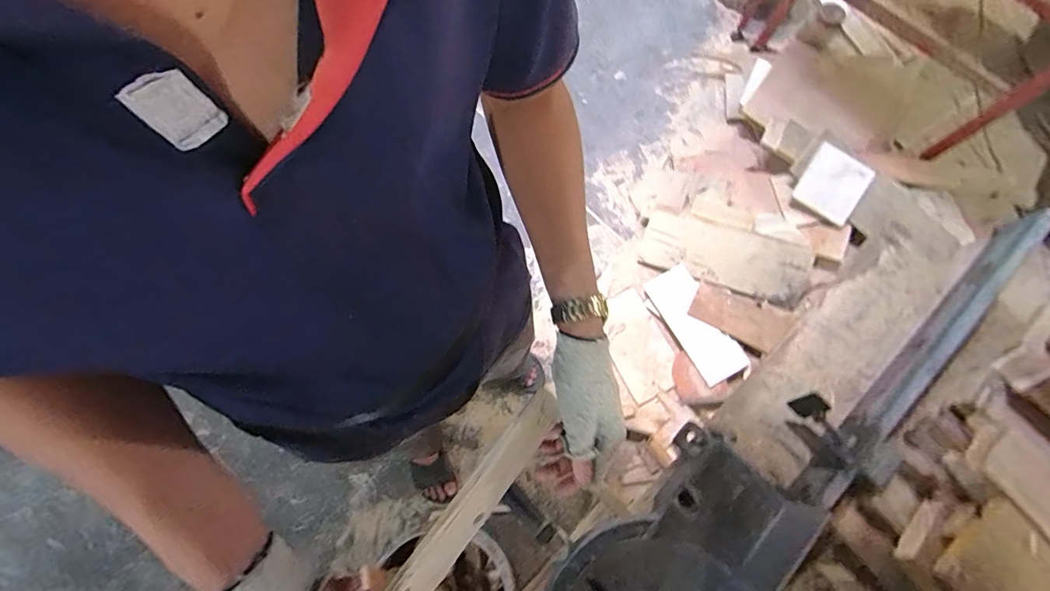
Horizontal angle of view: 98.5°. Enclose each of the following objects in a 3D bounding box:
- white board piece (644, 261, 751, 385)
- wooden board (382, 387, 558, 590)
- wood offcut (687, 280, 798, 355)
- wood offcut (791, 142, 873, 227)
[{"bbox_3d":[0.506,0.082,1.353,0.137,0.012,0.354,-31,70,9],"label":"white board piece"},{"bbox_3d":[-0.116,0.274,0.393,0.035,0.035,0.456,37,73,10],"label":"wooden board"},{"bbox_3d":[0.646,0.068,1.360,0.282,0.030,0.145,22,80,14],"label":"wood offcut"},{"bbox_3d":[0.937,-0.339,1.384,0.174,0.023,0.194,29,110,13],"label":"wood offcut"}]

